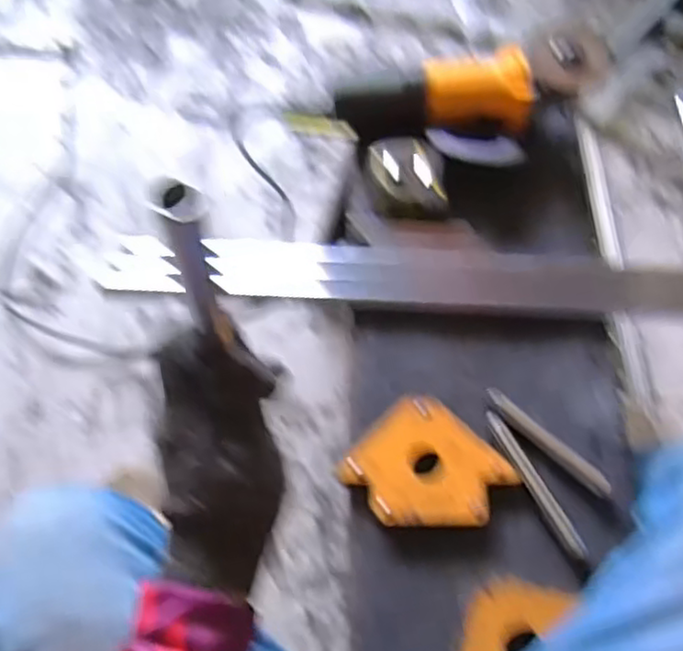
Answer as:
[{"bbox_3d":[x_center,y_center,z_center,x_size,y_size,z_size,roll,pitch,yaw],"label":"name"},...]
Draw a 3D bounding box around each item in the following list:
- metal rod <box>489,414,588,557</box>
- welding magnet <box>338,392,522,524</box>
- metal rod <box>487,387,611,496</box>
[{"bbox_3d":[0.163,0.135,0.595,0.014,0.013,0.132,-27,70,-14],"label":"metal rod"},{"bbox_3d":[0.073,0.123,0.587,0.115,0.015,0.107,42,71,15],"label":"welding magnet"},{"bbox_3d":[0.177,0.100,0.603,0.126,0.009,0.015,42,71,15],"label":"metal rod"}]

